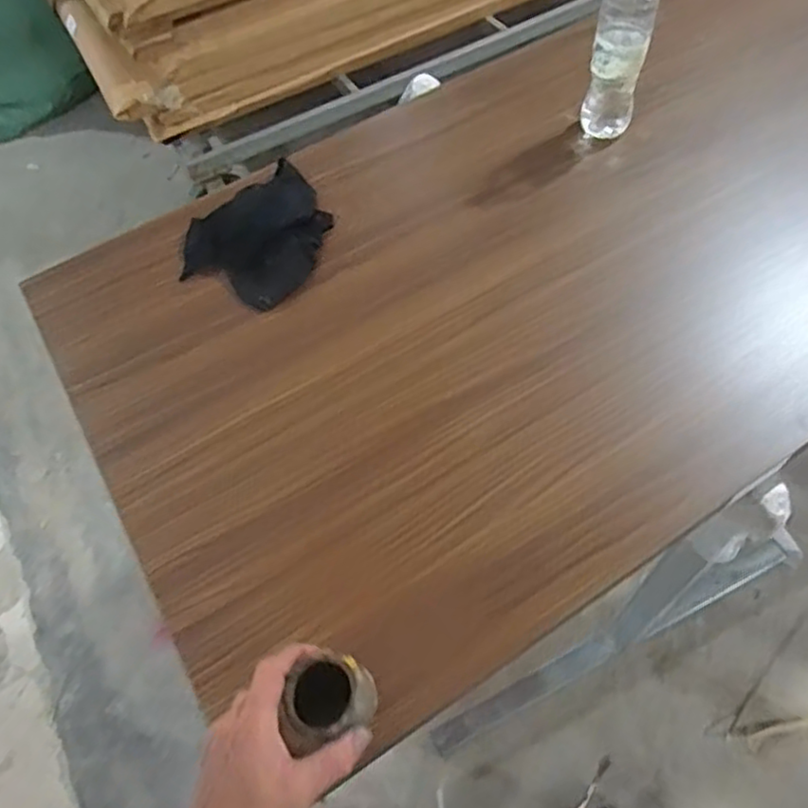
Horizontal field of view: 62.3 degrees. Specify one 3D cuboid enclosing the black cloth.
[{"bbox_3d":[-0.174,-0.222,0.823,0.162,0.046,0.215,20,62,16],"label":"black cloth"}]

